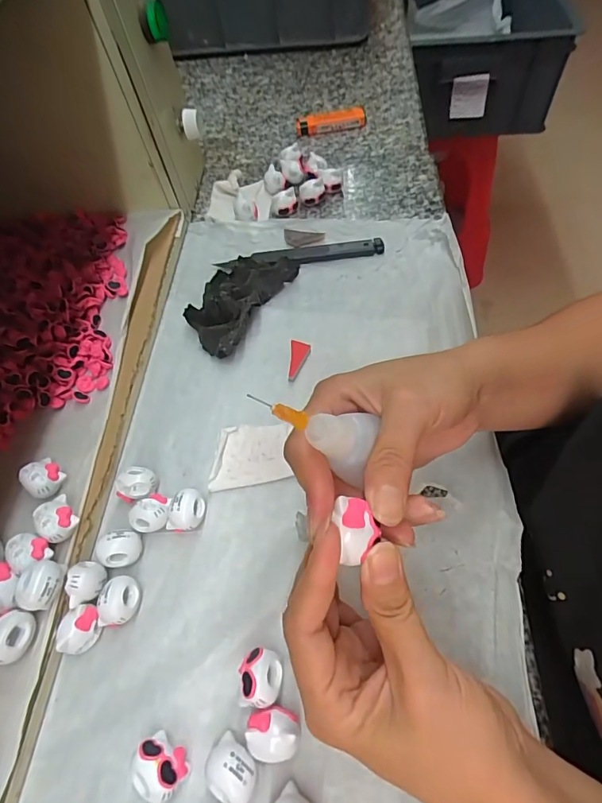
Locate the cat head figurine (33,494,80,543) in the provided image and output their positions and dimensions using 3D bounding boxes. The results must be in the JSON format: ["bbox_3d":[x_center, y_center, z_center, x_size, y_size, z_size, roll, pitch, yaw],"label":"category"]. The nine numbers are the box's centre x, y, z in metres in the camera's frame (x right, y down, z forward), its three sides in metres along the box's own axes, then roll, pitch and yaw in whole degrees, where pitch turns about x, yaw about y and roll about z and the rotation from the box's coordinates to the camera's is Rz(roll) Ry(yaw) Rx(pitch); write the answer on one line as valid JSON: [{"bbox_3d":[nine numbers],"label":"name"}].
[{"bbox_3d":[-0.146,0.072,0.271,0.022,0.017,0.025,-38,64,-20],"label":"cat head figurine"}]

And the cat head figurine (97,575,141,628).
[{"bbox_3d":[-0.103,0.114,0.258,0.021,0.017,0.026,-2,58,0],"label":"cat head figurine"}]

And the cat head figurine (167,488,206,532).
[{"bbox_3d":[-0.073,0.066,0.284,0.023,0.019,0.029,-6,58,-2],"label":"cat head figurine"}]

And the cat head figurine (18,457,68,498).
[{"bbox_3d":[-0.164,0.048,0.288,0.024,0.014,0.021,37,66,22],"label":"cat head figurine"}]

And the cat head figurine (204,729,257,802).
[{"bbox_3d":[-0.033,0.174,0.213,0.025,0.021,0.020,35,65,21],"label":"cat head figurine"}]

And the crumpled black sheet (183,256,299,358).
[{"bbox_3d":[-0.054,-0.085,0.372,0.059,0.020,0.104,24,62,15],"label":"crumpled black sheet"}]

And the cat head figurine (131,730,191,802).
[{"bbox_3d":[-0.068,0.176,0.216,0.024,0.019,0.022,-1,58,1],"label":"cat head figurine"}]

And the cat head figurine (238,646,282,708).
[{"bbox_3d":[-0.020,0.141,0.230,0.020,0.019,0.025,1,58,2],"label":"cat head figurine"}]

